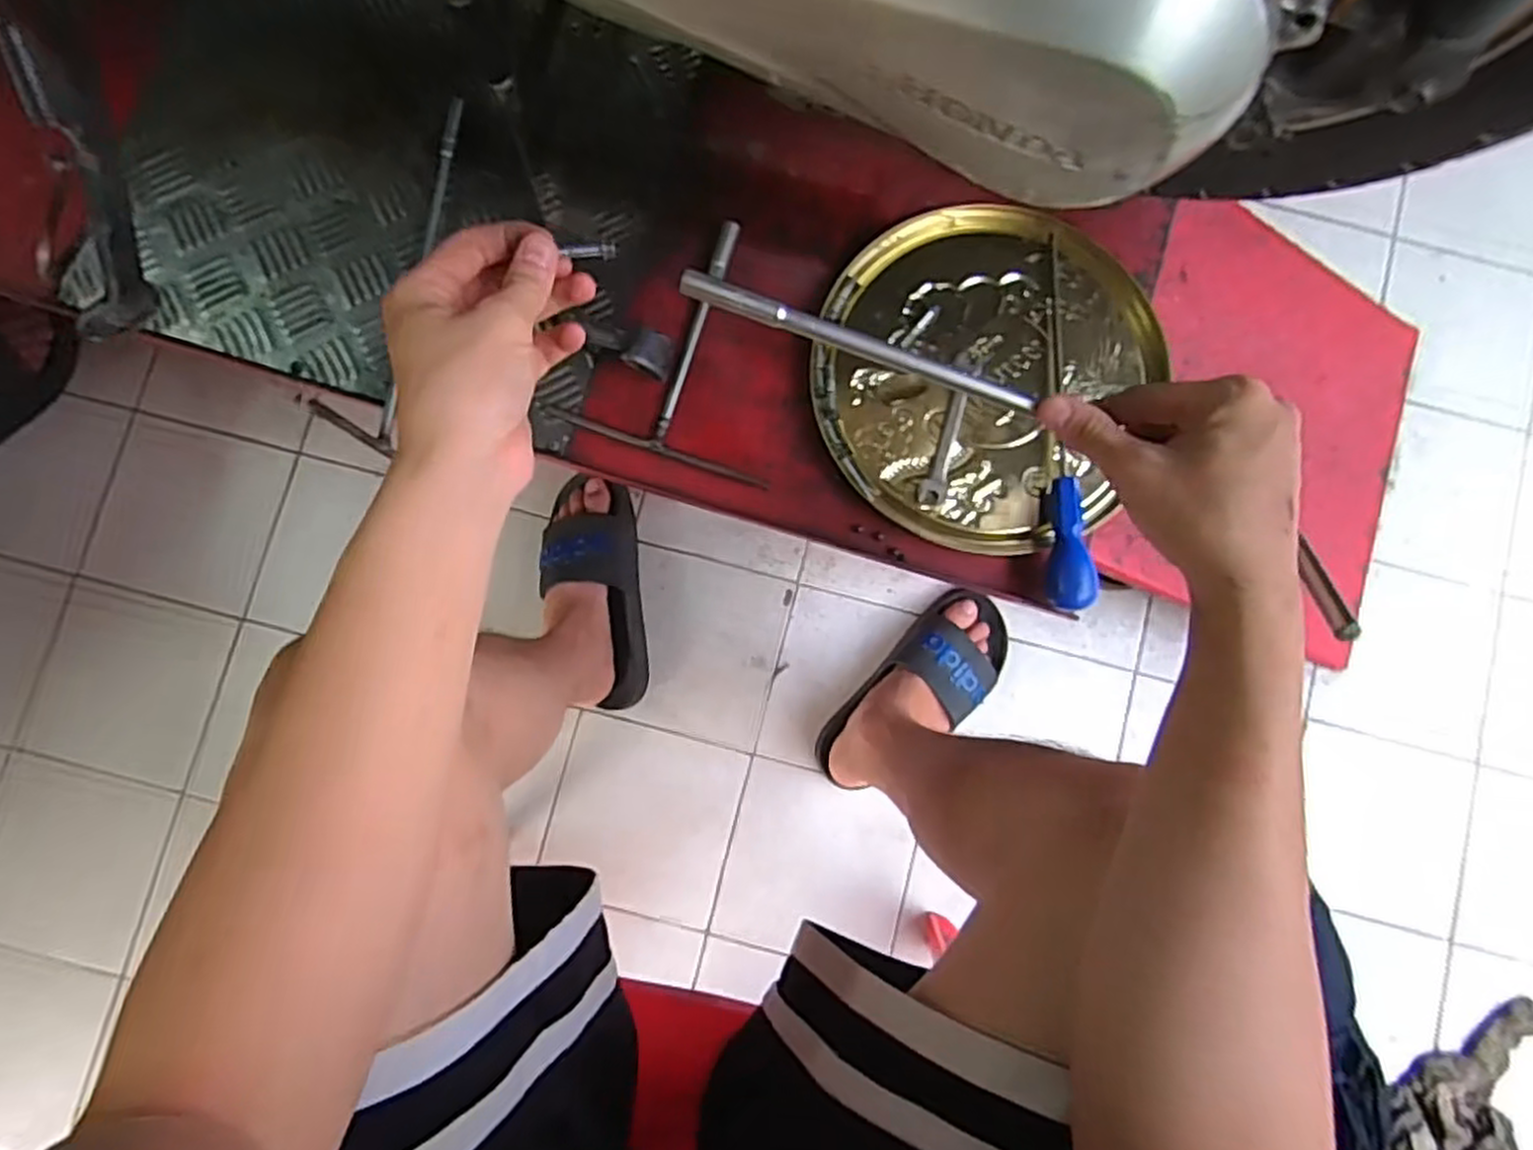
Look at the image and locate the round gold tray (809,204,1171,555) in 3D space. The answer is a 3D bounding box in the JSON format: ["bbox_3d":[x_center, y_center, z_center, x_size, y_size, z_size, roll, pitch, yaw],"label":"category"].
[{"bbox_3d":[0.162,-0.153,0.581,0.237,0.018,0.253,0,85,0],"label":"round gold tray"}]

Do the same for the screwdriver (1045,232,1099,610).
[{"bbox_3d":[0.219,-0.115,0.567,0.028,0.028,0.281,2,80,0],"label":"screwdriver"}]

